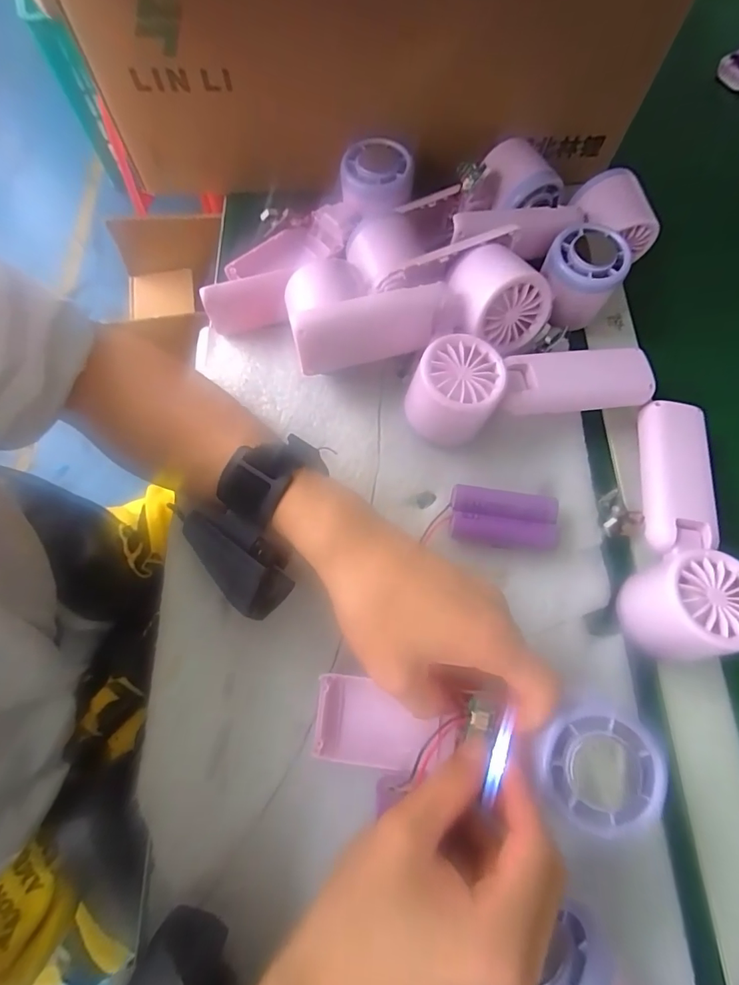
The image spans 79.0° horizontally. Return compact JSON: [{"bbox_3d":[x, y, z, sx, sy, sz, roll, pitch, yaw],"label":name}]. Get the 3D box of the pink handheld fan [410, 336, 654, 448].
[{"bbox_3d":[0.104,-0.073,0.298,0.173,0.055,0.055,-12,70,-5],"label":"pink handheld fan"}]

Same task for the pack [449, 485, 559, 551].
[{"bbox_3d":[0.086,0.018,0.289,0.067,0.017,0.034,9,70,2],"label":"pack"}]

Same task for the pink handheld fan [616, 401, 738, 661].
[{"bbox_3d":[0.195,0.018,0.277,0.060,0.045,0.168,16,70,5],"label":"pink handheld fan"}]

